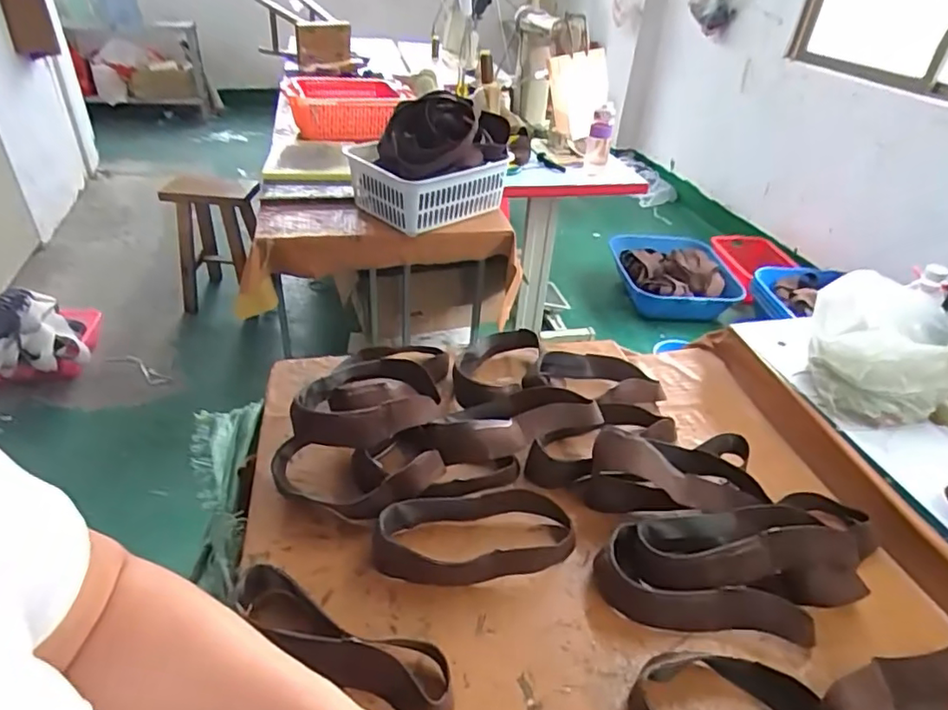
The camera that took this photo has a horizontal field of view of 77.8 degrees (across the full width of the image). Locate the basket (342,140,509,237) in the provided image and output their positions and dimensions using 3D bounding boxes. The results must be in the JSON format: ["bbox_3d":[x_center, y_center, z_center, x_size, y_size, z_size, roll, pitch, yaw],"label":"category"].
[{"bbox_3d":[-0.142,-0.487,1.678,0.364,0.178,0.324,-27,46,-36],"label":"basket"}]

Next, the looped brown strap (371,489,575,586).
[{"bbox_3d":[0.005,0.241,0.779,0.272,0.050,0.110,-5,37,-12],"label":"looped brown strap"}]

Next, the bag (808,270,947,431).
[{"bbox_3d":[0.701,-0.006,1.000,0.225,0.167,0.206,3,36,-3],"label":"bag"}]

